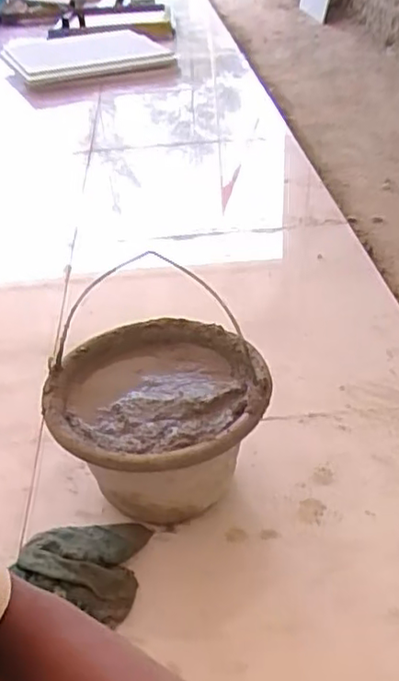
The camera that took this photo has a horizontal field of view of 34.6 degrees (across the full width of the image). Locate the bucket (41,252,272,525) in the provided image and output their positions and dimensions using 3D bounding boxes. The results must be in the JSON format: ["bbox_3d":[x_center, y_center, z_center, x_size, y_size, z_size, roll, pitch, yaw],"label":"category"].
[{"bbox_3d":[-0.050,0.112,0.780,0.238,0.187,0.247,-2,37,2],"label":"bucket"}]

